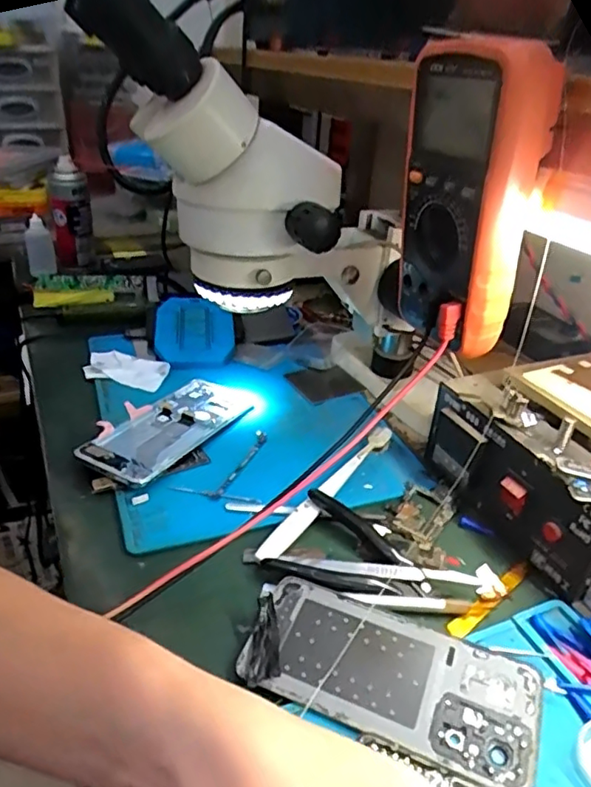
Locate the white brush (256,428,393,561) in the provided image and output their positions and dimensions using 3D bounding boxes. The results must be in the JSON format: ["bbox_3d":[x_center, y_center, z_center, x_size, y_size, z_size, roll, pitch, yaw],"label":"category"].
[{"bbox_3d":[0.029,0.073,0.458,0.015,0.017,0.179,22,36,29],"label":"white brush"}]

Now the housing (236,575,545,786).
[{"bbox_3d":[0.051,0.154,0.324,0.159,0.008,0.077,12,32,16],"label":"housing"}]

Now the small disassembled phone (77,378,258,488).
[{"bbox_3d":[-0.107,0.028,0.522,0.072,0.015,0.166,18,34,25],"label":"small disassembled phone"}]

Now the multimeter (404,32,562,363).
[{"bbox_3d":[0.105,-0.120,0.367,0.046,0.167,0.086,-11,33,-21],"label":"multimeter"}]

